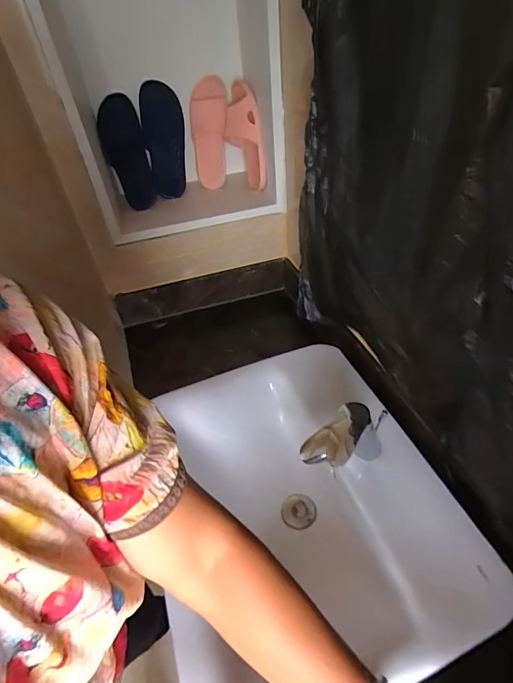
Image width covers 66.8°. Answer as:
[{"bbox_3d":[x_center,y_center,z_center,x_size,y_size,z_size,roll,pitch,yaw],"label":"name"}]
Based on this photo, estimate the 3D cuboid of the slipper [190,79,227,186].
[{"bbox_3d":[-0.127,-0.571,1.086,0.110,0.254,0.059,-8,43,-1],"label":"slipper"}]

